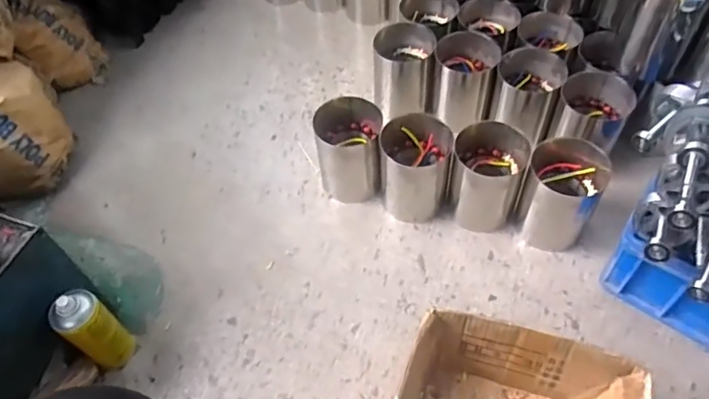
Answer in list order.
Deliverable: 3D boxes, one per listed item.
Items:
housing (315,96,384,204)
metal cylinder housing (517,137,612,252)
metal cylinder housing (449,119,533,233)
[{"bbox_3d":[-0.008,-0.090,1.023,0.119,0.148,0.128,-3,54,2],"label":"housing"},{"bbox_3d":[0.342,-0.007,0.926,0.118,0.172,0.111,-2,54,3],"label":"metal cylinder housing"},{"bbox_3d":[0.229,-0.042,0.961,0.113,0.166,0.121,-2,54,3],"label":"metal cylinder housing"}]

